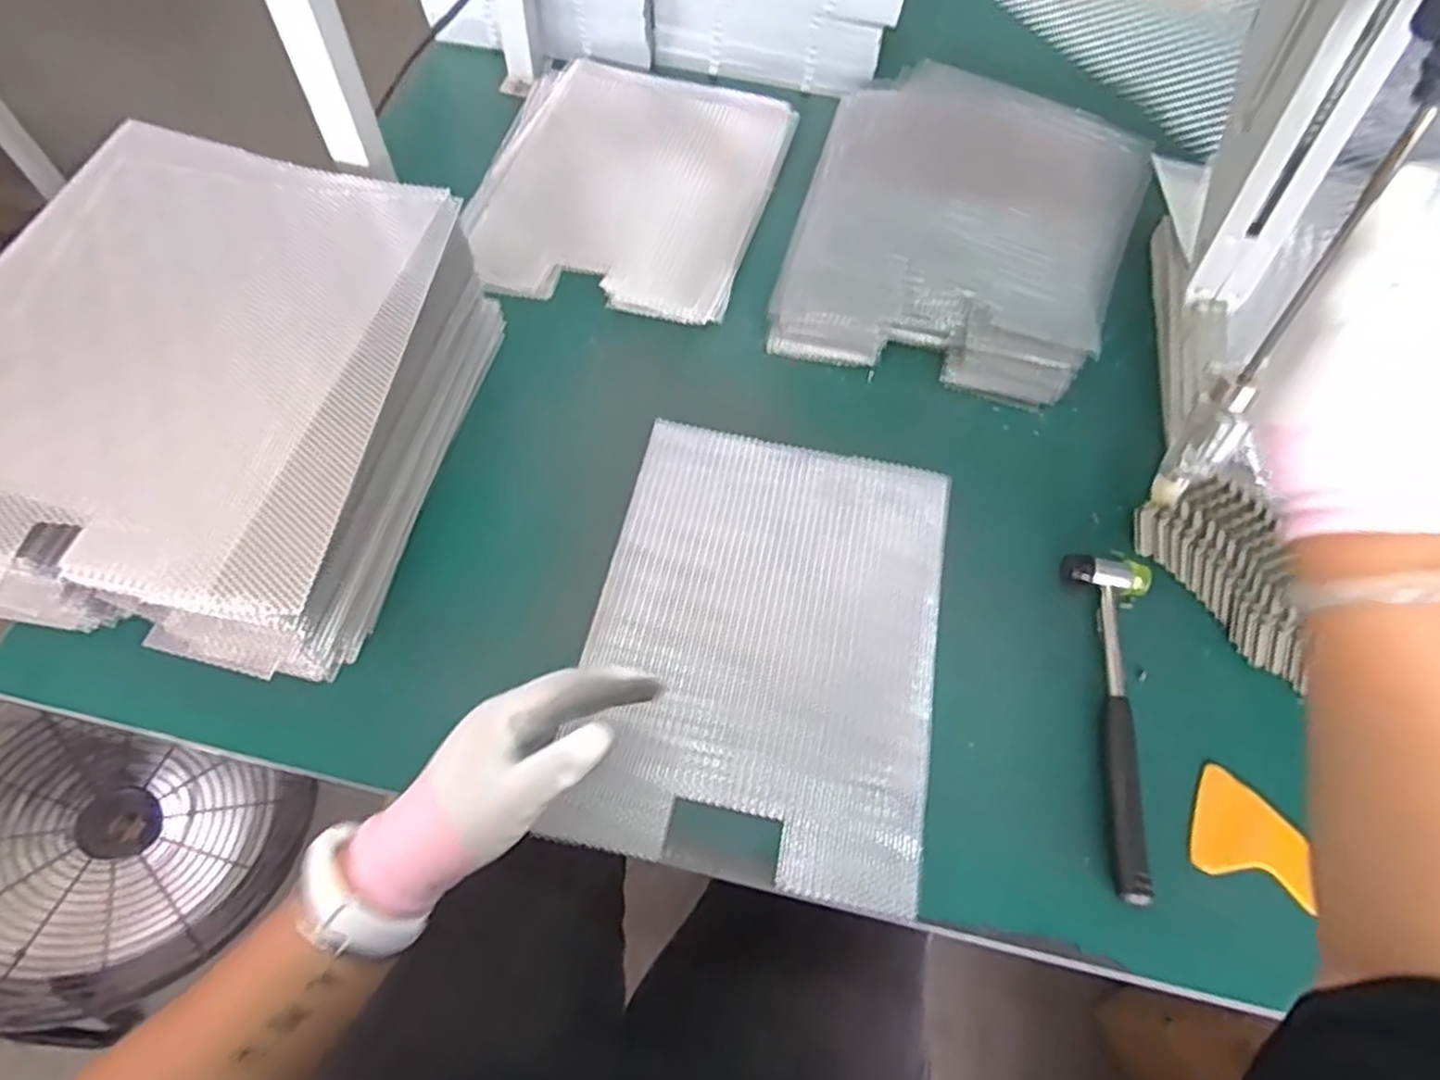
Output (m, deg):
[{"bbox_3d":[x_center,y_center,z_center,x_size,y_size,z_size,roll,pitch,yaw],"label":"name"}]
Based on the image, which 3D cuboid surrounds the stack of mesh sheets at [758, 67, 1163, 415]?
[{"bbox_3d":[0.230,-0.303,0.716,0.300,0.082,0.353,16,62,5],"label":"stack of mesh sheets"}]

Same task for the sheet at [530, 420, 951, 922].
[{"bbox_3d":[0.034,0.070,0.541,0.241,0.009,0.322,12,64,2],"label":"sheet"}]

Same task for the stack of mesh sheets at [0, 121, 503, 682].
[{"bbox_3d":[-0.350,-0.102,0.528,0.275,0.145,0.343,11,62,2],"label":"stack of mesh sheets"}]

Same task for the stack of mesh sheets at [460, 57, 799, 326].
[{"bbox_3d":[-0.088,-0.372,0.760,0.280,0.034,0.355,11,62,2],"label":"stack of mesh sheets"}]

